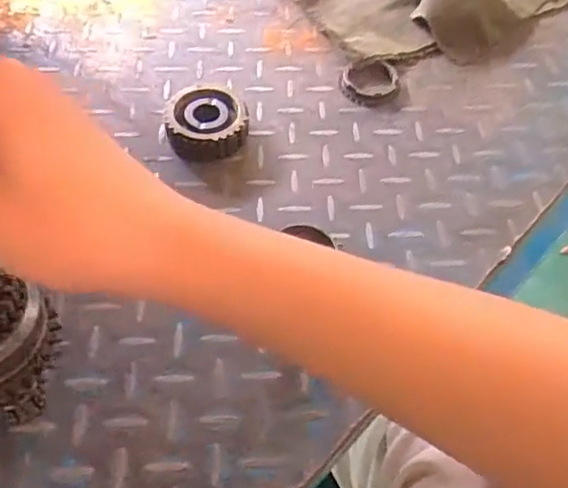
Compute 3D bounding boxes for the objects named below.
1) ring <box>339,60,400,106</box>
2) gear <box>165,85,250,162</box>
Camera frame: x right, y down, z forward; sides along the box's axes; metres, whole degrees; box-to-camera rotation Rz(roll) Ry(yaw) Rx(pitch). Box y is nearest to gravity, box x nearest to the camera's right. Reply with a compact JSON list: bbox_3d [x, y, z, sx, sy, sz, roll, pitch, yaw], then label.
[{"bbox_3d":[0.079,-0.147,0.565,0.054,0.010,0.050,2,56,-3],"label":"ring"},{"bbox_3d":[-0.063,-0.101,0.518,0.066,0.024,0.066,2,56,-3],"label":"gear"}]

